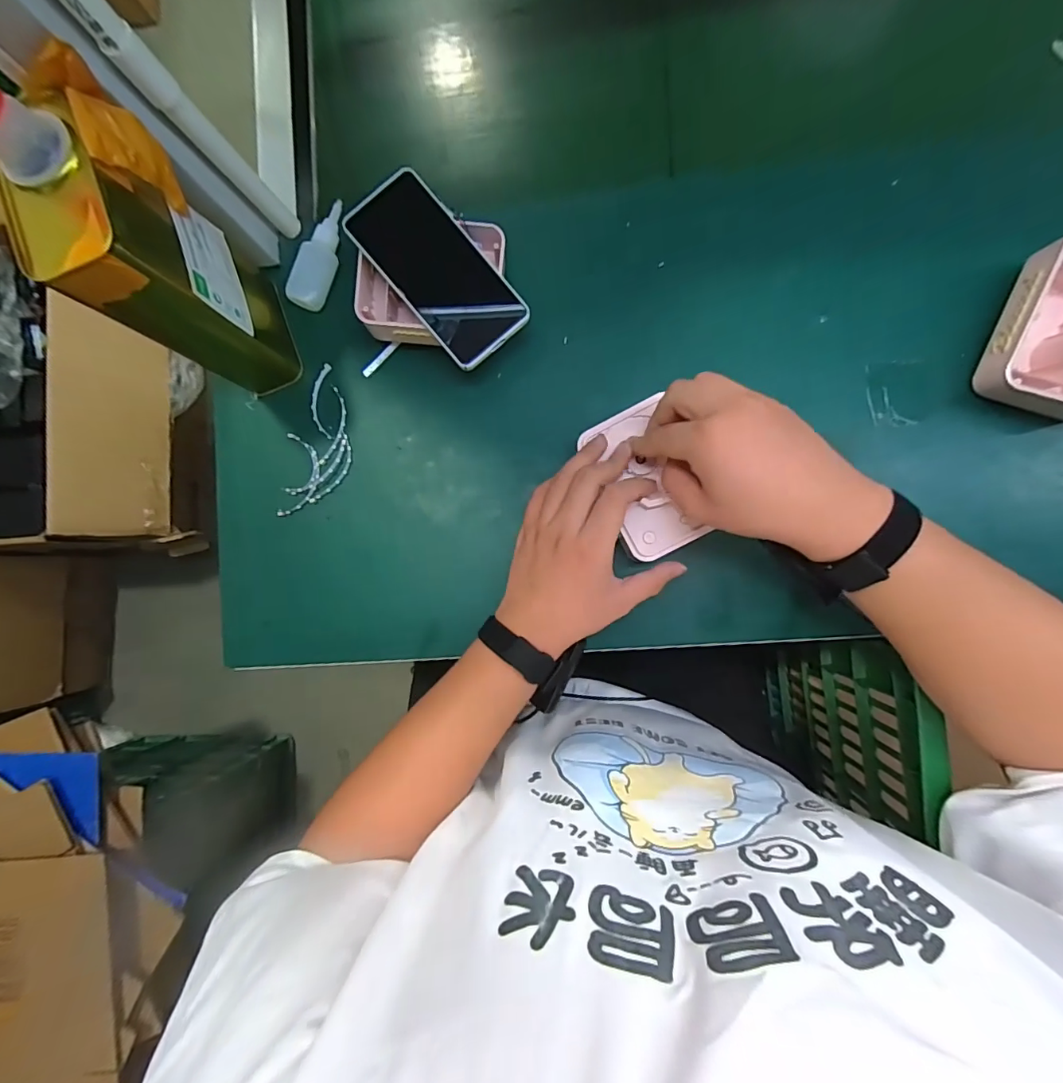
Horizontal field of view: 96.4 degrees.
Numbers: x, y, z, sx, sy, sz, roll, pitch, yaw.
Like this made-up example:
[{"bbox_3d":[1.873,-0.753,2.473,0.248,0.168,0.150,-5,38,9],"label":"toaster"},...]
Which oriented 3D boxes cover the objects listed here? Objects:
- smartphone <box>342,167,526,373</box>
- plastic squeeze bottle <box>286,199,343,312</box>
[{"bbox_3d":[-0.082,-0.237,0.412,0.079,0.014,0.168,-40,92,3],"label":"smartphone"},{"bbox_3d":[-0.209,-0.283,0.469,0.029,0.022,0.106,21,89,6],"label":"plastic squeeze bottle"}]

